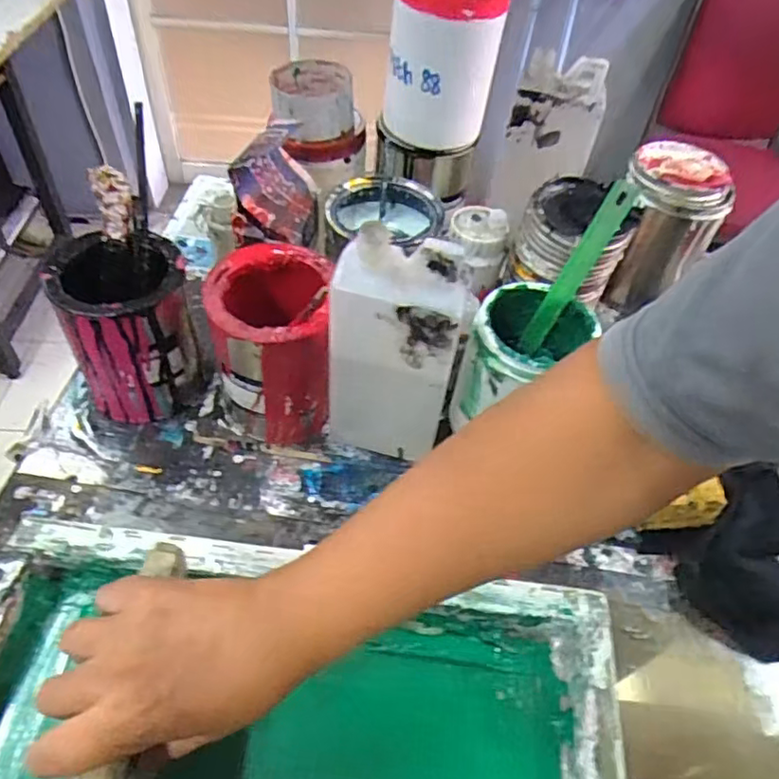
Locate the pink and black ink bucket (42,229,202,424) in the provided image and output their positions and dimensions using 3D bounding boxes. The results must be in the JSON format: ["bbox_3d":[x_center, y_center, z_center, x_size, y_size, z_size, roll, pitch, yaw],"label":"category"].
[{"bbox_3d":[-0.228,-0.050,0.556,0.102,0.145,0.096,-12,53,-15],"label":"pink and black ink bucket"}]

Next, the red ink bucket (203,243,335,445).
[{"bbox_3d":[-0.101,-0.034,0.546,0.098,0.161,0.116,3,51,-3],"label":"red ink bucket"}]

